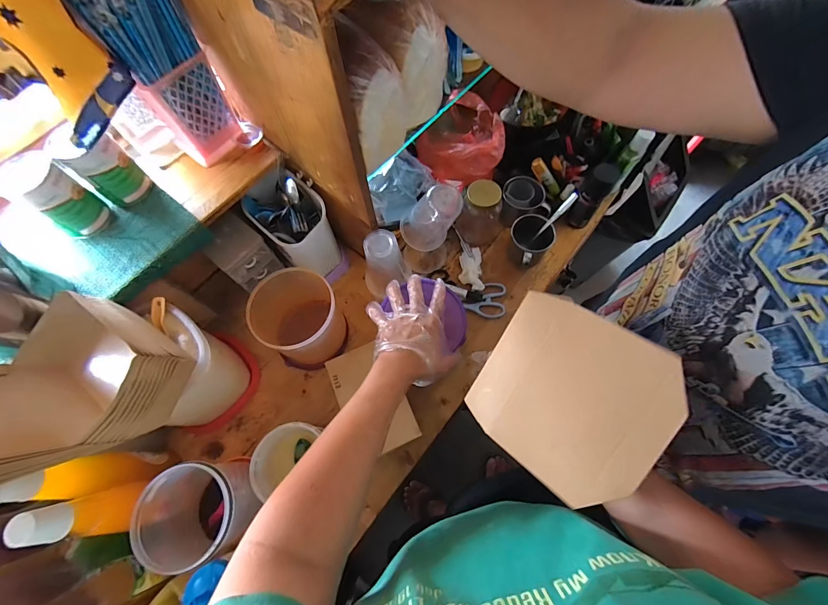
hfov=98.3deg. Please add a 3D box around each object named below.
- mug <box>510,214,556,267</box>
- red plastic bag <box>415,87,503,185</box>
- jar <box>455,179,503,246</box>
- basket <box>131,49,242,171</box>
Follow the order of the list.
[{"bbox_3d":[0.233,-0.126,0.734,0.085,0.077,0.107,42,75,14],"label":"mug"},{"bbox_3d":[0.089,-0.347,0.758,0.149,0.120,0.191,-16,70,-6],"label":"red plastic bag"},{"bbox_3d":[0.144,-0.190,0.725,0.089,0.142,0.095,0,70,0],"label":"jar"},{"bbox_3d":[-0.352,-0.311,0.559,0.104,0.139,0.108,-38,74,-13],"label":"basket"}]

